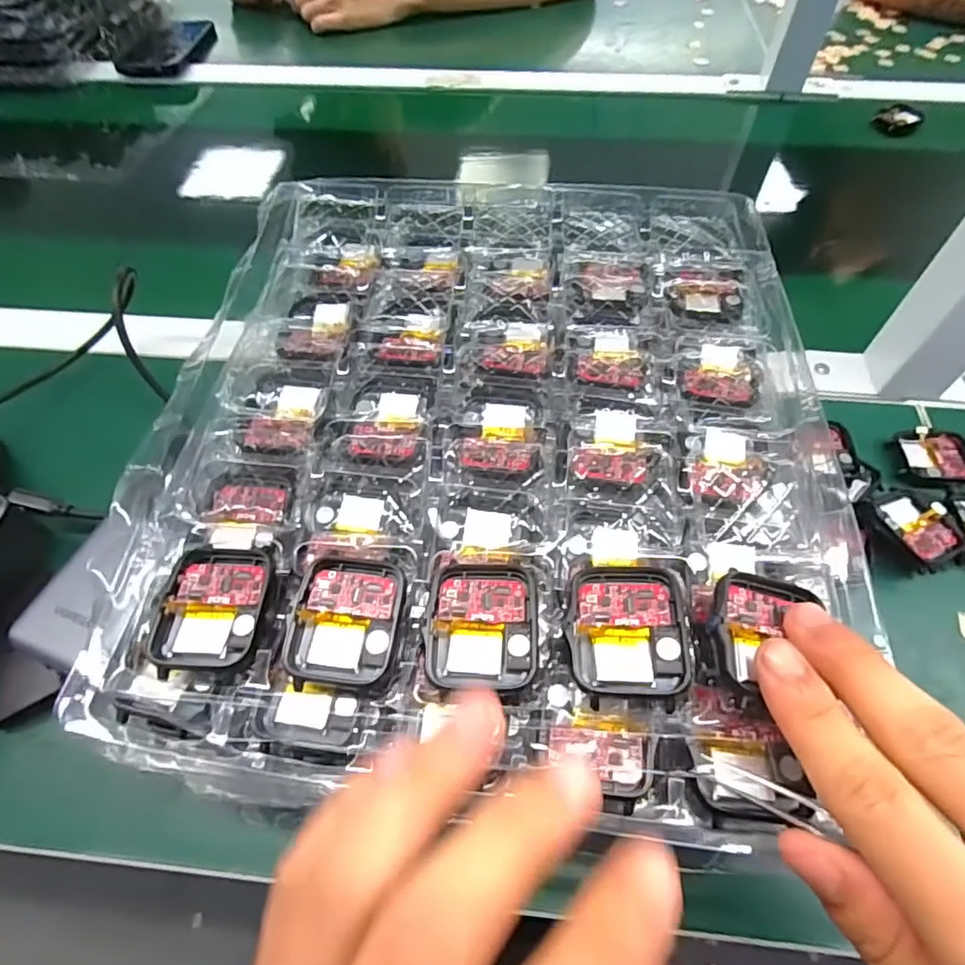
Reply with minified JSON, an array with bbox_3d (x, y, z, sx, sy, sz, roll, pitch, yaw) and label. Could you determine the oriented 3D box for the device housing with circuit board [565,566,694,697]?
[{"bbox_3d":[0.048,0.050,0.190,0.038,0.014,0.042,3,57,3],"label":"device housing with circuit board"}]

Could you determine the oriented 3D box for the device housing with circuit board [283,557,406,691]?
[{"bbox_3d":[-0.047,0.048,0.196,0.037,0.008,0.042,4,57,4],"label":"device housing with circuit board"}]

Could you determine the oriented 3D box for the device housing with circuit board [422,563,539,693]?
[{"bbox_3d":[0.000,0.048,0.192,0.037,0.007,0.042,4,57,4],"label":"device housing with circuit board"}]

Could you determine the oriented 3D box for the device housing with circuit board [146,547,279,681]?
[{"bbox_3d":[-0.094,0.044,0.200,0.038,0.009,0.046,3,57,3],"label":"device housing with circuit board"}]

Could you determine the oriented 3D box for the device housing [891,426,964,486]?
[{"bbox_3d":[0.277,-0.016,0.343,0.043,0.009,0.037,-2,57,0],"label":"device housing"}]

